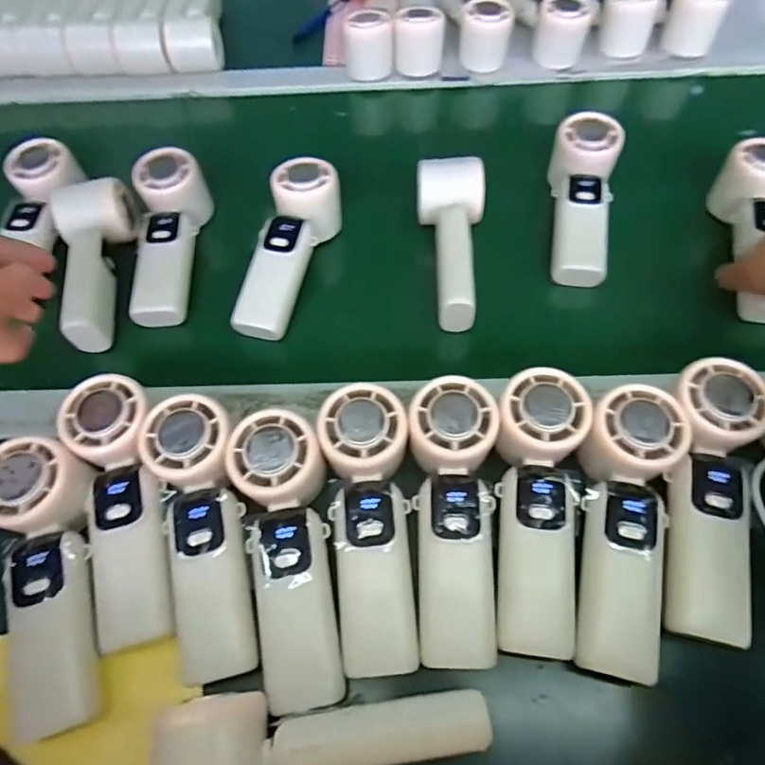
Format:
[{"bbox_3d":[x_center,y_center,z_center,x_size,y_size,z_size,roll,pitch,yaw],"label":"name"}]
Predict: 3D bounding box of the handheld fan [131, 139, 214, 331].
[{"bbox_3d":[-0.188,-0.123,0.466,0.050,0.052,0.163,-3,72,3],"label":"handheld fan"}]

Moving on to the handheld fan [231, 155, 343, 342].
[{"bbox_3d":[-0.077,-0.114,0.443,0.053,0.049,0.160,7,59,9],"label":"handheld fan"}]

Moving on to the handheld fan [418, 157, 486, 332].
[{"bbox_3d":[0.059,-0.118,0.436,0.056,0.045,0.149,-1,58,4],"label":"handheld fan"}]

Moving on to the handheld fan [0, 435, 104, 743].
[{"bbox_3d":[-0.197,0.114,0.313,0.053,0.029,0.163,-15,77,-4],"label":"handheld fan"}]

